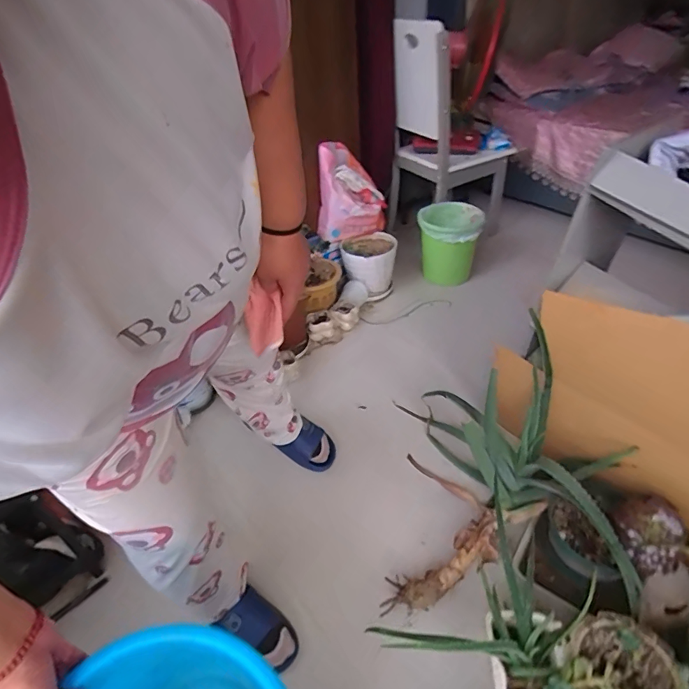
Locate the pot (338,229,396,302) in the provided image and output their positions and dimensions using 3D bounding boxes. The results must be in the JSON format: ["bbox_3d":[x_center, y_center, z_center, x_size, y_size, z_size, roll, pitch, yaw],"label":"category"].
[{"bbox_3d":[0.100,-0.322,1.837,0.213,0.185,0.215,-3,40,2],"label":"pot"}]

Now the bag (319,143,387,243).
[{"bbox_3d":[0.024,-0.612,1.823,0.264,0.329,0.201,-1,40,4],"label":"bag"}]

